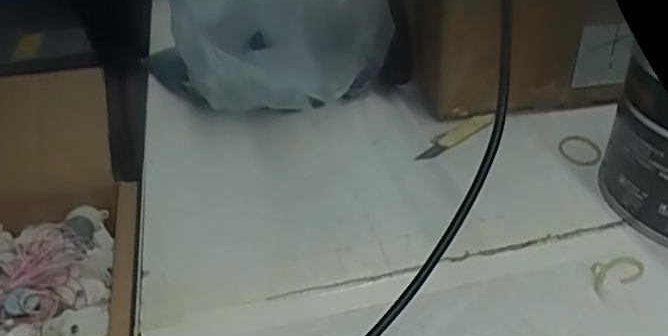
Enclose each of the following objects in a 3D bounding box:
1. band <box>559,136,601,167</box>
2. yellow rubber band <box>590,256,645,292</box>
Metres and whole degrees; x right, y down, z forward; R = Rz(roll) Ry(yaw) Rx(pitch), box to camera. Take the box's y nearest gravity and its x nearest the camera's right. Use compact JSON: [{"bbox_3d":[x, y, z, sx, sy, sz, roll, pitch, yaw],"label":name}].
[{"bbox_3d":[0.167,-0.012,0.404,0.026,0.004,0.033,8,36,16],"label":"band"},{"bbox_3d":[0.145,0.053,0.304,0.033,0.004,0.016,-12,36,-13],"label":"yellow rubber band"}]

